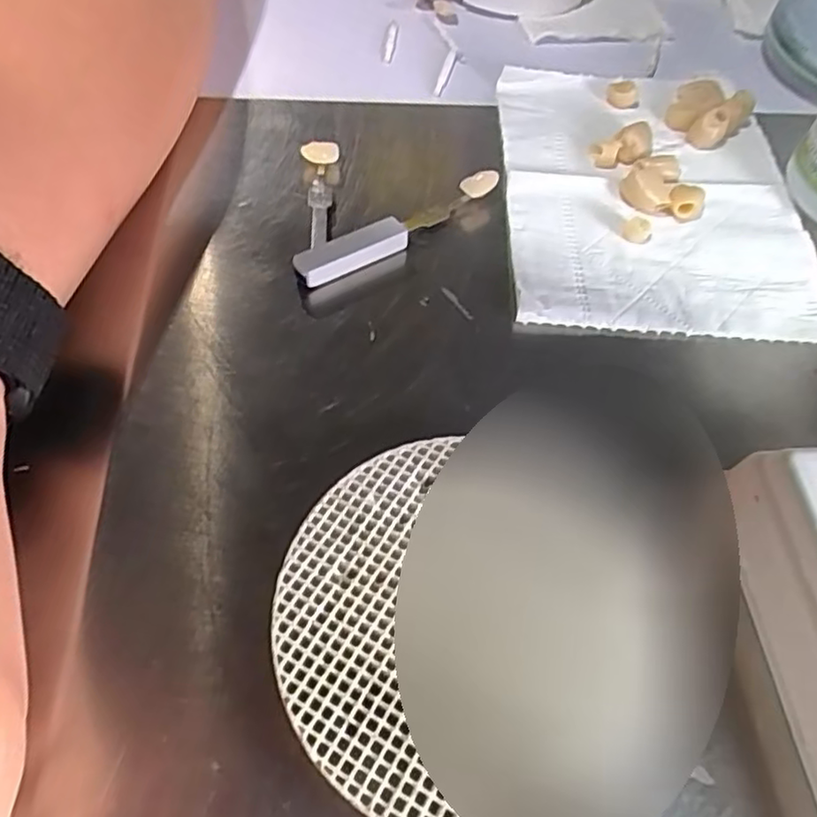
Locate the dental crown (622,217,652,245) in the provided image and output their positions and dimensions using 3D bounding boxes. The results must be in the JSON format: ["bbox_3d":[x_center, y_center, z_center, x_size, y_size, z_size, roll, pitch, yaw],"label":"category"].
[{"bbox_3d":[0.068,-0.053,0.198,0.008,0.004,0.007,27,61,13],"label":"dental crown"}]

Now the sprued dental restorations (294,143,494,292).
[{"bbox_3d":[-0.014,-0.065,0.199,0.066,0.009,0.046,-31,65,-20],"label":"sprued dental restorations"}]

